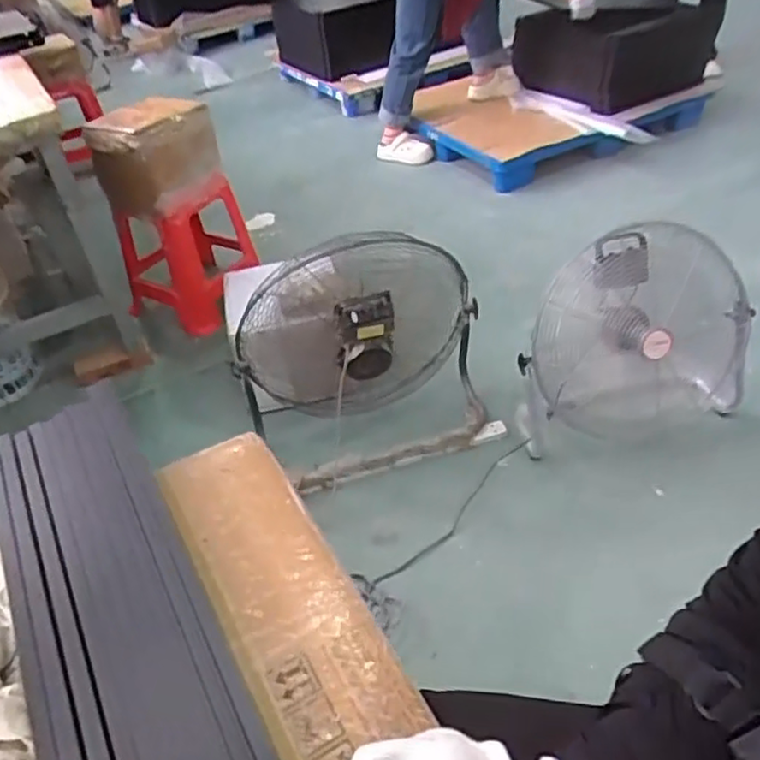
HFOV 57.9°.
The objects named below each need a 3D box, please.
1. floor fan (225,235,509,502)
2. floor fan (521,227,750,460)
[{"bbox_3d":[-0.059,-0.114,1.732,0.592,0.560,0.440,-15,40,-8],"label":"floor fan"},{"bbox_3d":[0.582,-0.066,1.581,0.491,0.502,0.227,-1,40,7],"label":"floor fan"}]

